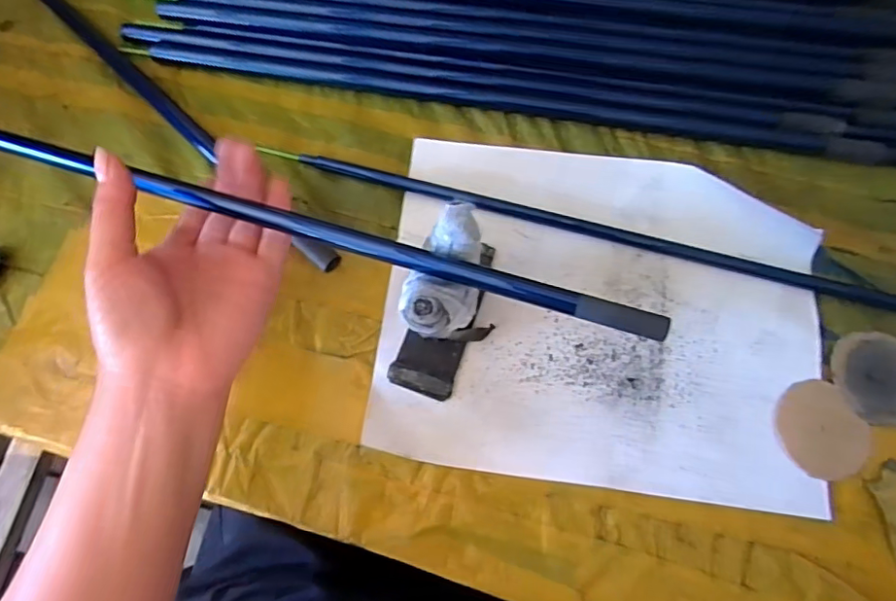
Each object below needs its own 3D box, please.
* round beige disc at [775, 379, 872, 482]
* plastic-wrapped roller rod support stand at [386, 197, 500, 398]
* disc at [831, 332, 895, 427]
[{"bbox_3d":[0.234,0.080,0.337,0.052,0.004,0.058,-38,78,-10],"label":"round beige disc"},{"bbox_3d":[-0.002,0.007,0.308,0.050,0.099,0.087,29,76,8],"label":"plastic-wrapped roller rod support stand"},{"bbox_3d":[0.278,0.050,0.349,0.058,0.004,0.057,0,74,0],"label":"disc"}]

